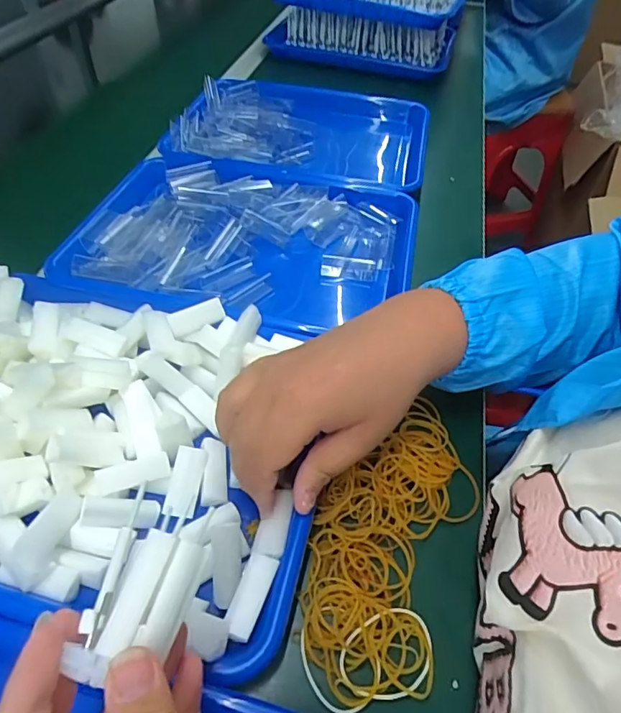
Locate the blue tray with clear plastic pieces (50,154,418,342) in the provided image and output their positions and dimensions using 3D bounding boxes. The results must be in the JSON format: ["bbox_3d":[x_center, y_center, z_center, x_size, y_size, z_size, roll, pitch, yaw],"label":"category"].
[{"bbox_3d":[-0.058,-0.122,0.512,0.338,0.053,0.234,6,49,2],"label":"blue tray with clear plastic pieces"}]

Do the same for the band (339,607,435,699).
[{"bbox_3d":[0.045,0.170,0.277,0.056,0.008,0.040,-20,53,-19],"label":"band"}]

